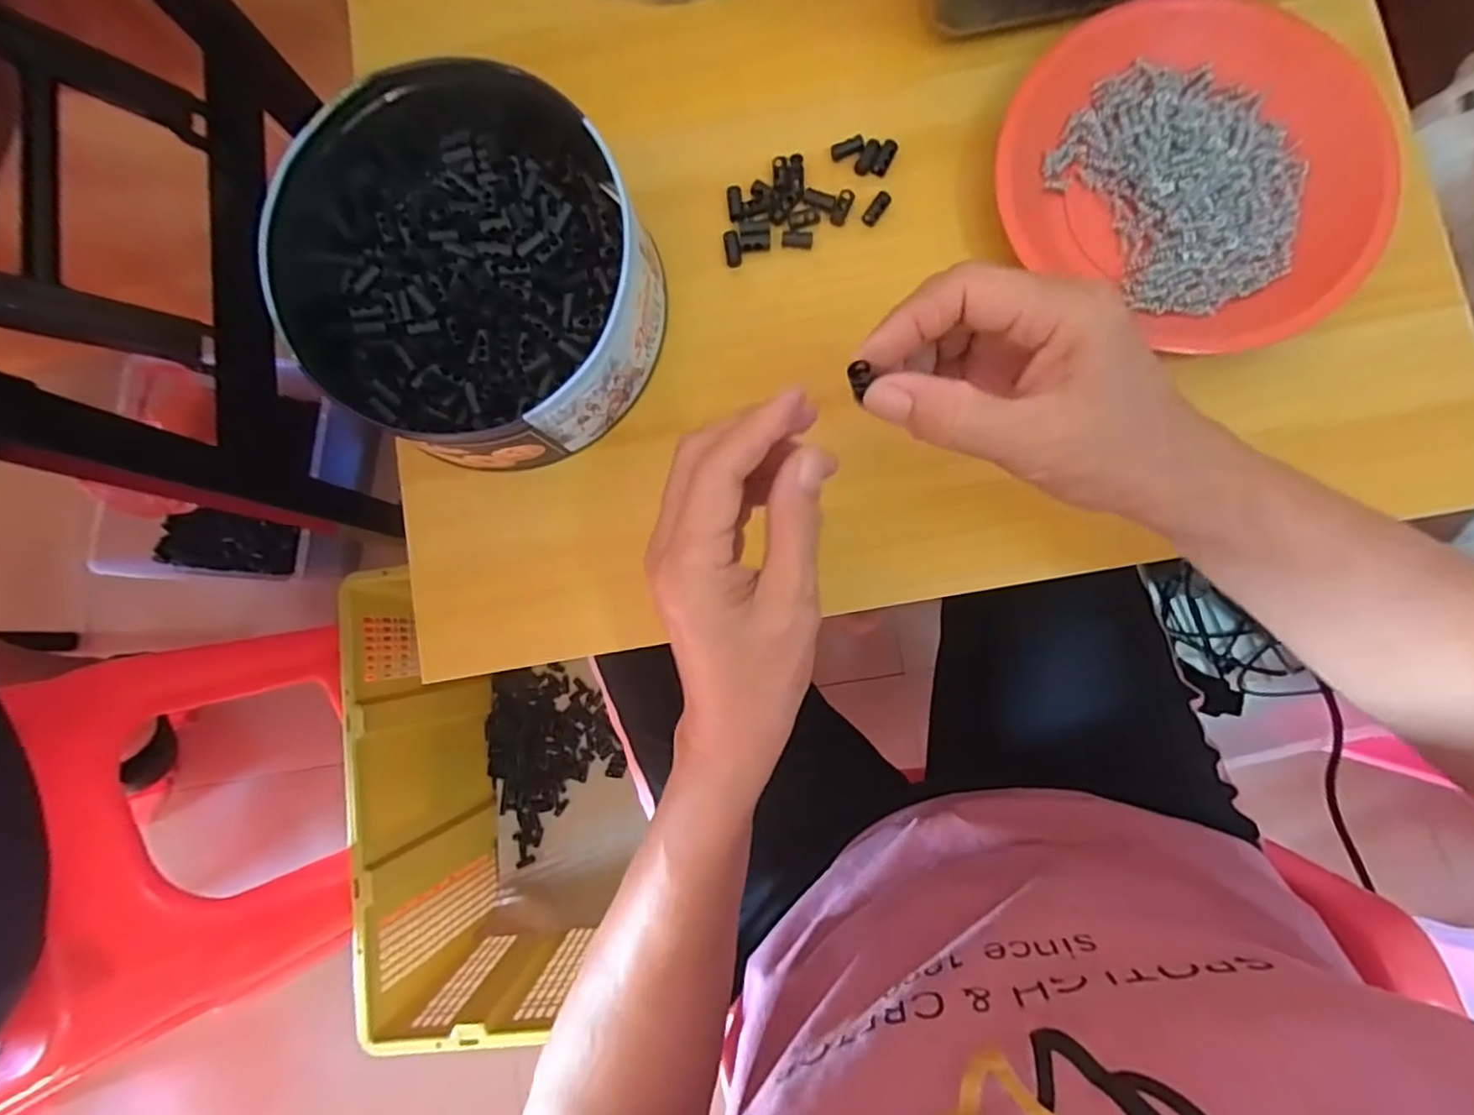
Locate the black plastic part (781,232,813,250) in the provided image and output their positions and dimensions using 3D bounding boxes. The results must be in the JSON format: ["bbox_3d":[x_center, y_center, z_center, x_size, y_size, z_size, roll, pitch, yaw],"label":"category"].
[{"bbox_3d":[0.035,-0.184,0.368,0.018,0.004,0.009,2,84,5],"label":"black plastic part"}]

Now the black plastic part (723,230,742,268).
[{"bbox_3d":[-0.002,-0.180,0.369,0.009,0.004,0.021,-8,83,4],"label":"black plastic part"}]

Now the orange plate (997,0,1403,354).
[{"bbox_3d":[0.246,-0.209,0.340,0.193,0.020,0.166,31,87,7],"label":"orange plate"}]

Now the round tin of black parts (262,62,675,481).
[{"bbox_3d":[-0.151,-0.156,0.347,0.191,0.073,0.220,-37,82,0],"label":"round tin of black parts"}]

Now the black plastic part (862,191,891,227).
[{"bbox_3d":[0.081,-0.202,0.367,0.009,0.004,0.020,37,101,8],"label":"black plastic part"}]

